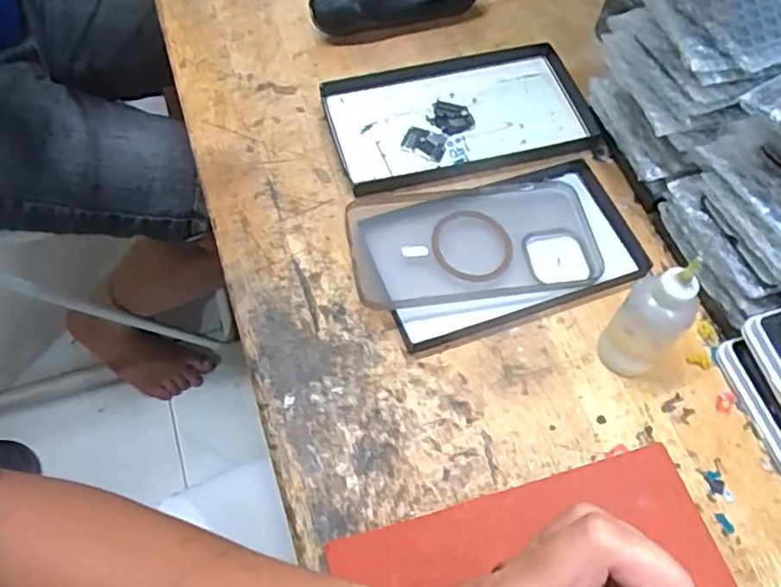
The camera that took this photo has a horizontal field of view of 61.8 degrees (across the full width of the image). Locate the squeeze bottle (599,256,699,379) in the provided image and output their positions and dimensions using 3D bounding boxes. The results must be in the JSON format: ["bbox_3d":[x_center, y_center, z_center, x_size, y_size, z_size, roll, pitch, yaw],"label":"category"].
[{"bbox_3d":[0.148,0.016,0.369,0.035,0.094,0.030,42,68,19],"label":"squeeze bottle"}]

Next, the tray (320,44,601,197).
[{"bbox_3d":[0.056,-0.136,0.503,0.199,0.019,0.111,-15,63,-10],"label":"tray"}]

